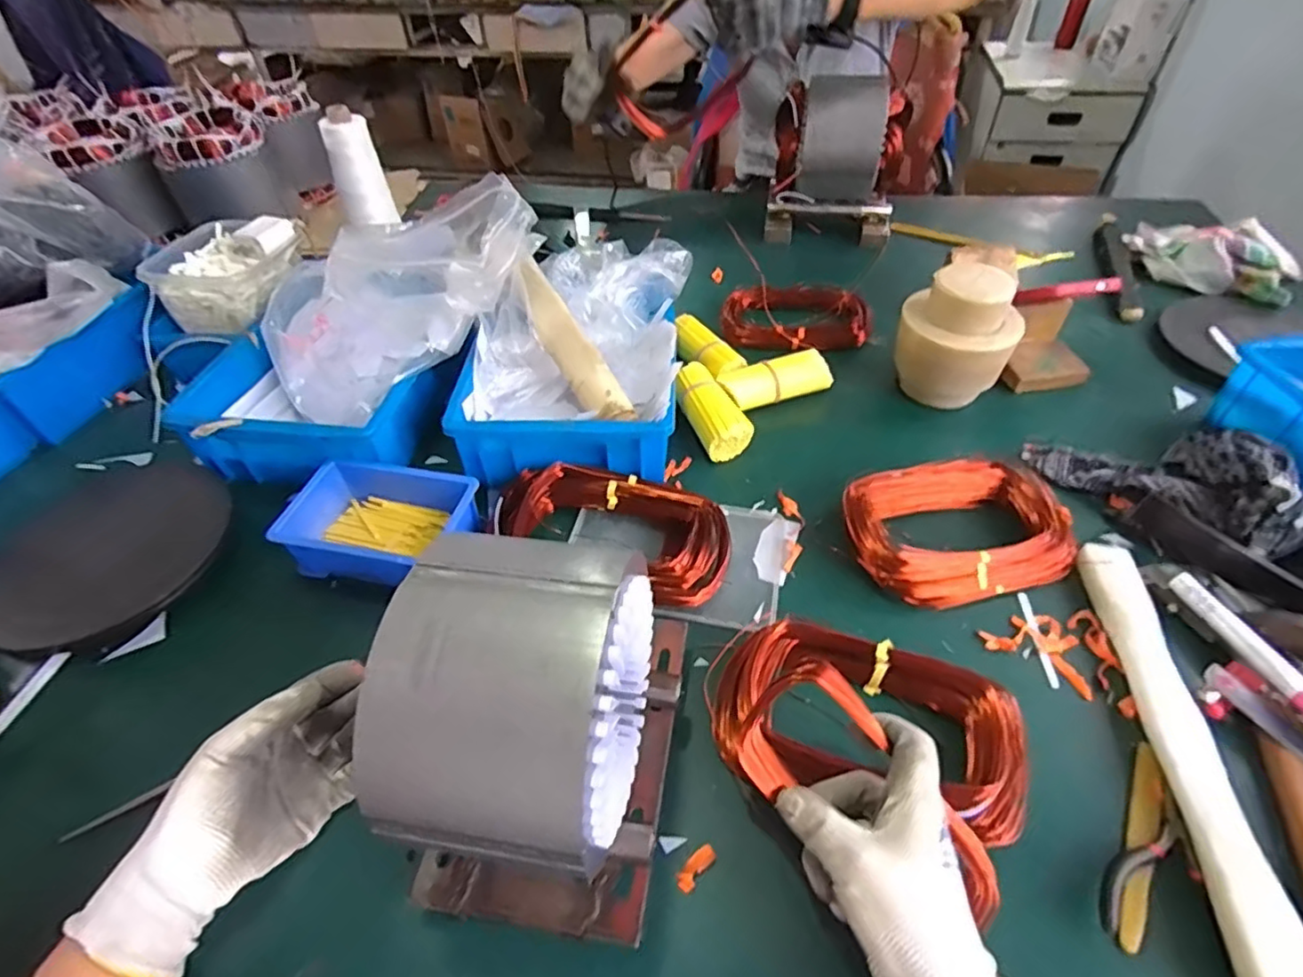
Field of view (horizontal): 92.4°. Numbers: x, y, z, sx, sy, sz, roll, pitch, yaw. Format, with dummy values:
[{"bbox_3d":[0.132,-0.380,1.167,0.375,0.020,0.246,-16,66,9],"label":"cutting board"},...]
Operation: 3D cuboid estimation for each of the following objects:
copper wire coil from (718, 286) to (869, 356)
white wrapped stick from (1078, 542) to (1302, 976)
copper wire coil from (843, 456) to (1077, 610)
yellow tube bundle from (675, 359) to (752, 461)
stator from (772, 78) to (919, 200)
[{"bbox_3d":[0.173,-0.209,0.757,0.179,0.042,0.089,13,49,14],"label":"copper wire coil"},{"bbox_3d":[0.340,0.159,0.408,0.031,0.036,0.294,5,48,7],"label":"white wrapped stick"},{"bbox_3d":[0.257,0.035,0.524,0.170,0.045,0.118,-5,47,-2],"label":"copper wire coil"},{"bbox_3d":[0.057,-0.077,0.635,0.050,0.042,0.110,-18,49,-13],"label":"yellow tube bundle"},{"bbox_3d":[0.267,-0.490,0.880,0.172,0.121,0.172,8,48,10],"label":"stator"}]

